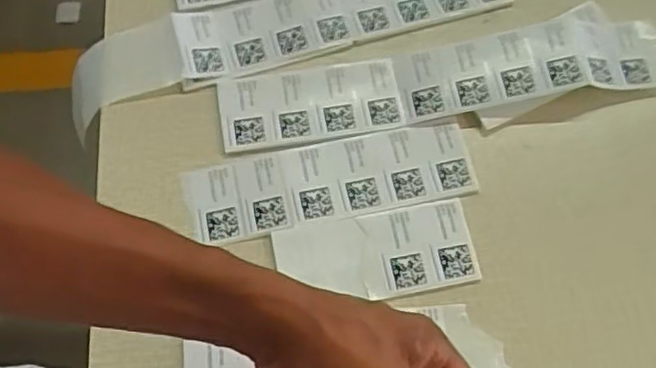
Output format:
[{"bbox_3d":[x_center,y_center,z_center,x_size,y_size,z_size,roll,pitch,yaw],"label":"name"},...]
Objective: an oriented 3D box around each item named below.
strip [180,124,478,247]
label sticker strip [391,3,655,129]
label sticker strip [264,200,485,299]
[{"bbox_3d":[0.001,-0.001,0.496,0.223,0.006,0.069,-11,70,-4],"label":"strip"},{"bbox_3d":[0.176,-0.100,0.522,0.235,0.025,0.077,-13,70,-6],"label":"label sticker strip"},{"bbox_3d":[0.037,0.056,0.477,0.150,0.004,0.066,-10,69,-4],"label":"label sticker strip"}]

